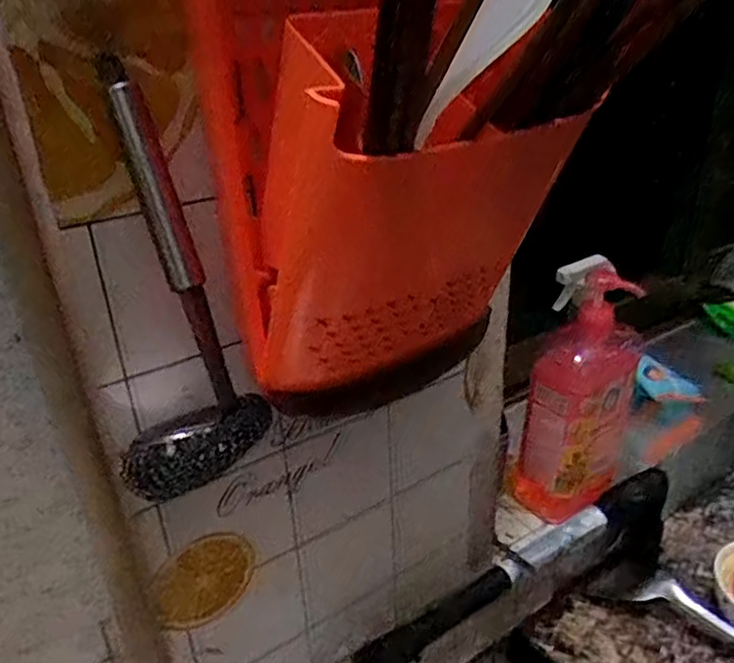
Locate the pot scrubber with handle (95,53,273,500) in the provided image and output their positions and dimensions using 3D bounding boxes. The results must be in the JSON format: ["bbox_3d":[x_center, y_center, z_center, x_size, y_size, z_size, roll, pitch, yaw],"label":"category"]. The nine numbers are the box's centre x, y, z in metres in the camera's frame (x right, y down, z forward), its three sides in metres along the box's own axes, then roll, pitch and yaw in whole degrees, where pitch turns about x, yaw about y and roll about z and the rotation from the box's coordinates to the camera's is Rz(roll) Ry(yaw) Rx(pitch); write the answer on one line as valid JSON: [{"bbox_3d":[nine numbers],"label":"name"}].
[{"bbox_3d":[-0.099,-0.021,0.321,0.074,0.200,0.054,-13,28,-20],"label":"pot scrubber with handle"}]

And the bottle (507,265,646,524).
[{"bbox_3d":[0.228,0.071,0.712,0.124,0.294,0.093,-21,32,-33],"label":"bottle"}]

